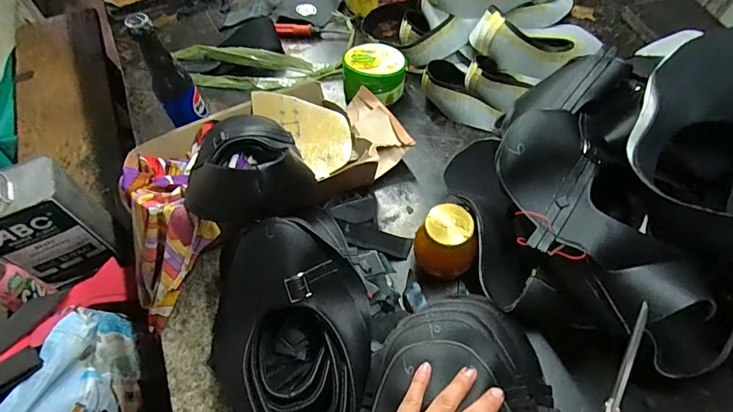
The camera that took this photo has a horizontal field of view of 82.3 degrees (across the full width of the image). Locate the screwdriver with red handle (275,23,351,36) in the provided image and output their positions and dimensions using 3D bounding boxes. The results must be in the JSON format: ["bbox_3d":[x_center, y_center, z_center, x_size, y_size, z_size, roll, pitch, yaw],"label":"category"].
[{"bbox_3d":[-0.105,-0.340,0.819,0.140,0.022,0.018,-1,57,-12],"label":"screwdriver with red handle"}]

